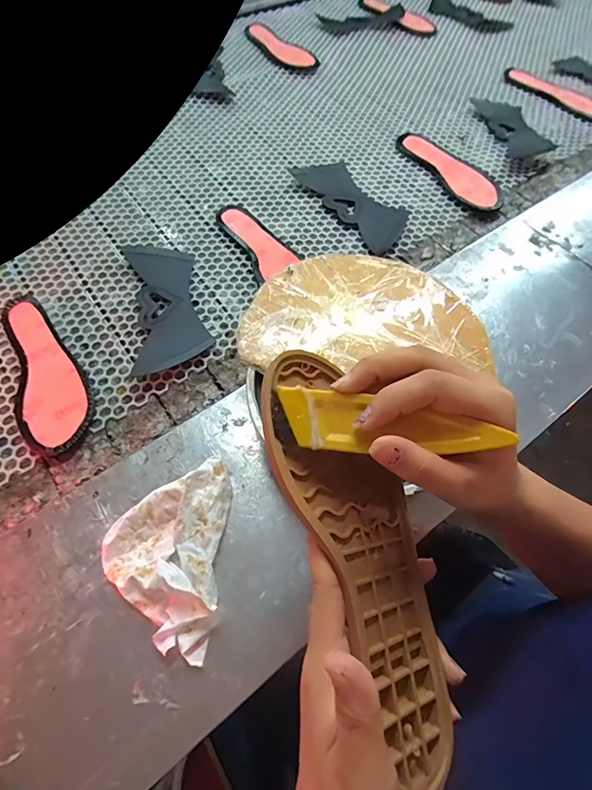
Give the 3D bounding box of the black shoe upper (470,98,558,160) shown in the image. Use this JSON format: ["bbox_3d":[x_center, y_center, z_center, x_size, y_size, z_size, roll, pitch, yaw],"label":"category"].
[{"bbox_3d":[0.399,-0.504,0.730,0.100,0.017,0.195,-14,64,-10],"label":"black shoe upper"}]

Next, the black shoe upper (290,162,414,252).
[{"bbox_3d":[0.095,-0.314,0.626,0.099,0.011,0.224,-30,68,-17],"label":"black shoe upper"}]

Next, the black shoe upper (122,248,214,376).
[{"bbox_3d":[-0.174,-0.124,0.517,0.095,0.013,0.203,-16,65,-11],"label":"black shoe upper"}]

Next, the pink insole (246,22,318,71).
[{"bbox_3d":[-0.041,-0.742,0.838,0.063,0.024,0.203,-40,71,-20],"label":"pink insole"}]

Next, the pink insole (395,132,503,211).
[{"bbox_3d":[0.264,-0.380,0.661,0.081,0.020,0.223,-27,67,-15],"label":"pink insole"}]

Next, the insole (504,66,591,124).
[{"bbox_3d":[0.529,-0.610,0.800,0.084,0.017,0.233,-35,69,-18],"label":"insole"}]

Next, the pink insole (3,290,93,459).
[{"bbox_3d":[-0.301,-0.035,0.464,0.078,0.013,0.232,-27,67,-16],"label":"pink insole"}]

